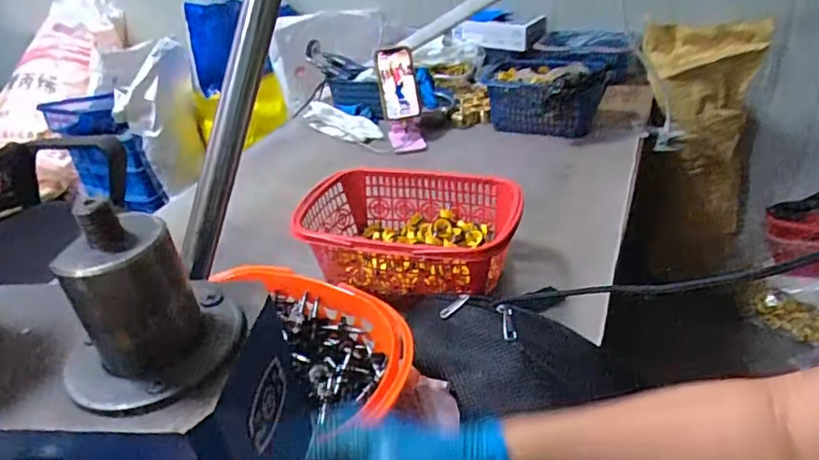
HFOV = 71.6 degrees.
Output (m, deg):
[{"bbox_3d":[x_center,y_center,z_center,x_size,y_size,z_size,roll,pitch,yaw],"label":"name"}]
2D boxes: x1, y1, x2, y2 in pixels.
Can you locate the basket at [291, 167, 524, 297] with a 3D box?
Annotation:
[{"bbox_3d":[-0.002,0.005,0.763,0.287,0.100,0.187,4,33,15],"label":"basket"}]

